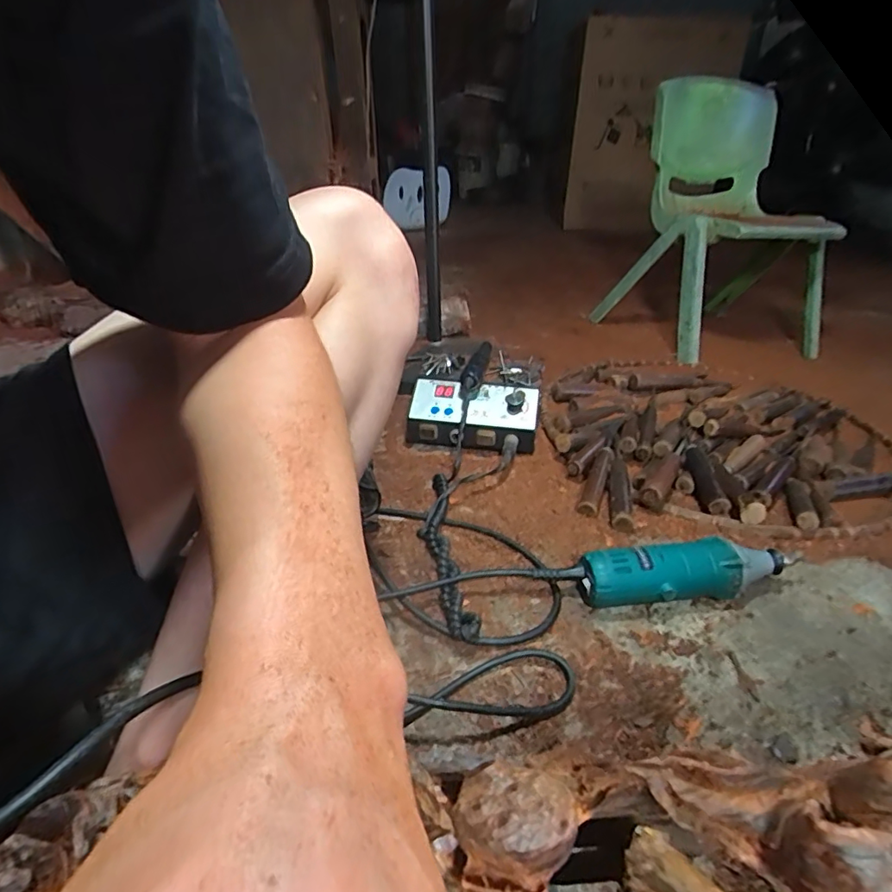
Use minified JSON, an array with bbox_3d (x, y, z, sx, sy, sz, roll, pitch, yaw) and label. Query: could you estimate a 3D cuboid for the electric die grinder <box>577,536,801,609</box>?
[{"bbox_3d":[0.229,0.122,0.517,0.206,0.053,0.050,-5,29,-8],"label":"electric die grinder"}]

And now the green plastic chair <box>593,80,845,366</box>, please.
[{"bbox_3d":[0.598,-0.478,1.136,0.409,0.481,0.346,-11,31,-19],"label":"green plastic chair"}]

